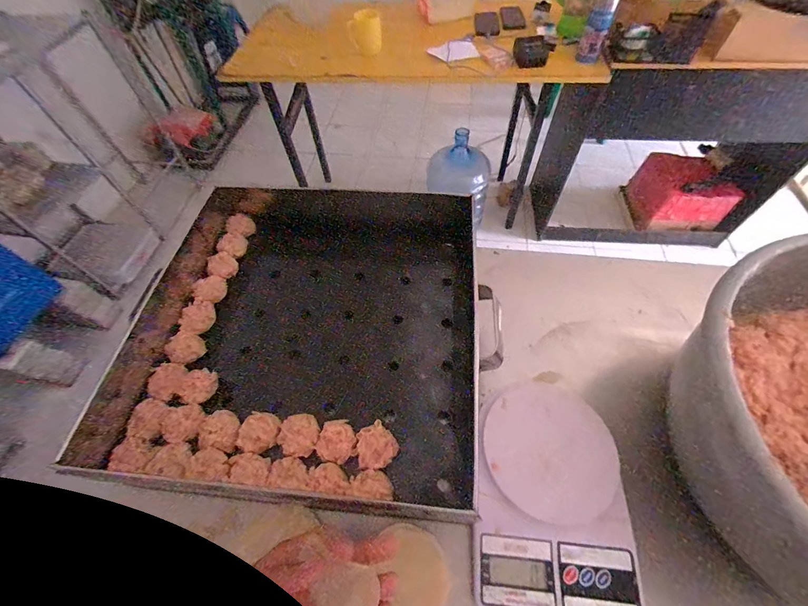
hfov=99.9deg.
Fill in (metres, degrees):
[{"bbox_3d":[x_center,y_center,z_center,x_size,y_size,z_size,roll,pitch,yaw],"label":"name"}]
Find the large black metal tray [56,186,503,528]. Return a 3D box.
[{"bbox_3d":[-0.121,0.023,0.438,0.384,0.064,0.377,6,63,1],"label":"large black metal tray"}]

